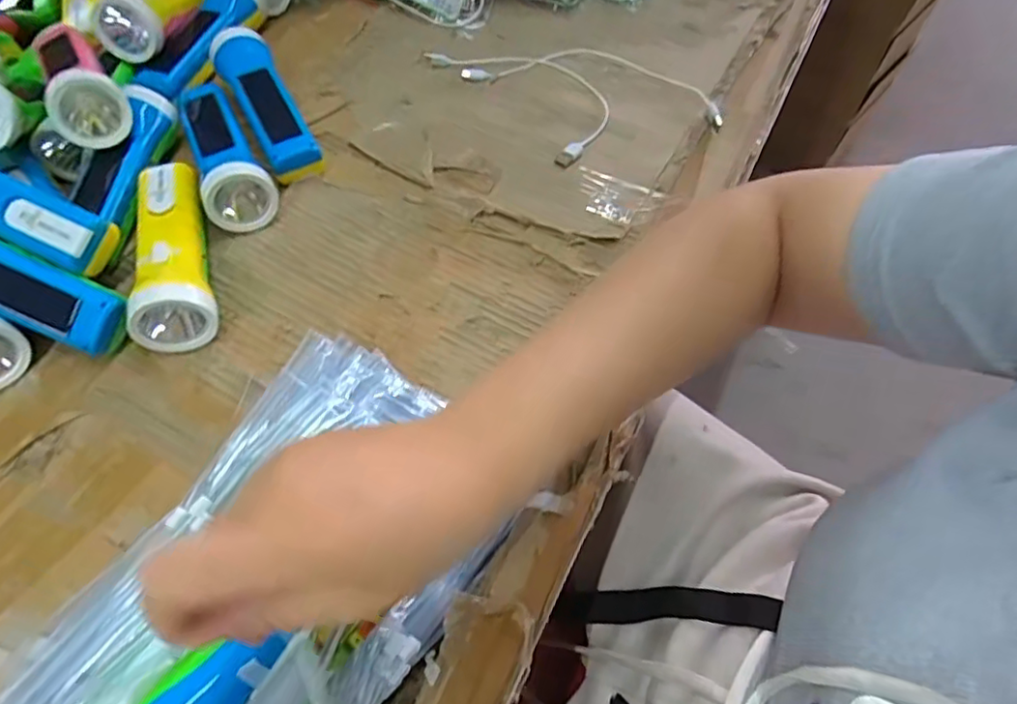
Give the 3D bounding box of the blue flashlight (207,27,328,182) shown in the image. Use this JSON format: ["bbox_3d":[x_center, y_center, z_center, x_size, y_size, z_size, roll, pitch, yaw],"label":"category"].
[{"bbox_3d":[-0.211,-0.217,0.528,0.049,0.054,0.166,-26,61,-16],"label":"blue flashlight"}]

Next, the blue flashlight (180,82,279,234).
[{"bbox_3d":[-0.236,-0.166,0.496,0.051,0.055,0.162,-24,60,-15],"label":"blue flashlight"}]

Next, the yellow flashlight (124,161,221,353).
[{"bbox_3d":[-0.247,-0.075,0.440,0.052,0.051,0.161,-18,59,-11],"label":"yellow flashlight"}]

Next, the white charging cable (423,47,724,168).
[{"bbox_3d":[0.064,-0.255,0.567,0.170,0.009,0.242,-35,63,-20],"label":"white charging cable"}]

